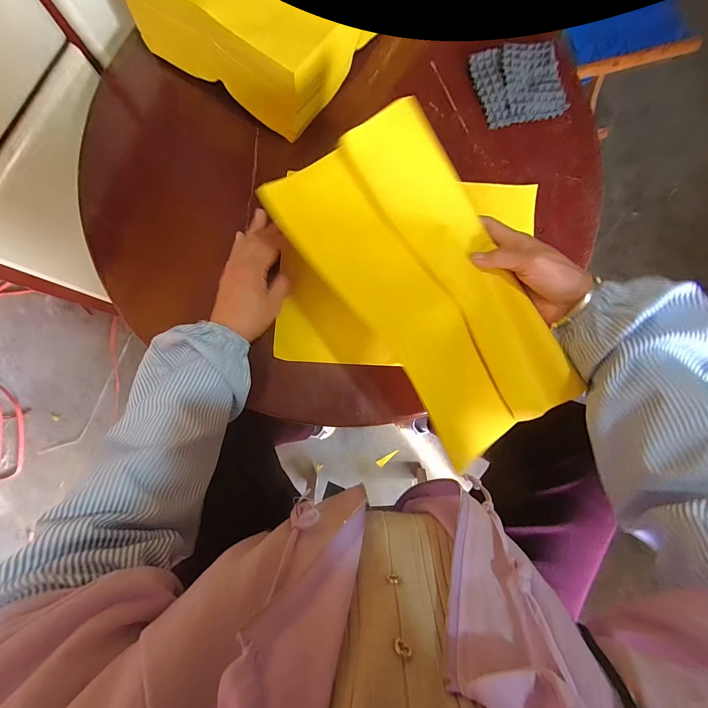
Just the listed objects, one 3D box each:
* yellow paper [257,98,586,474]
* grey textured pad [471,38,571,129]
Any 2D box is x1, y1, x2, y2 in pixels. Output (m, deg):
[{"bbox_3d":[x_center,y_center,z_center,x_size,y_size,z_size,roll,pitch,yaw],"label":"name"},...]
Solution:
[{"bbox_3d":[0.083,-0.066,0.330,0.176,0.055,0.337,-36,87,-6],"label":"yellow paper"},{"bbox_3d":[0.243,-0.399,0.473,0.121,0.013,0.115,-12,85,-4],"label":"grey textured pad"}]

